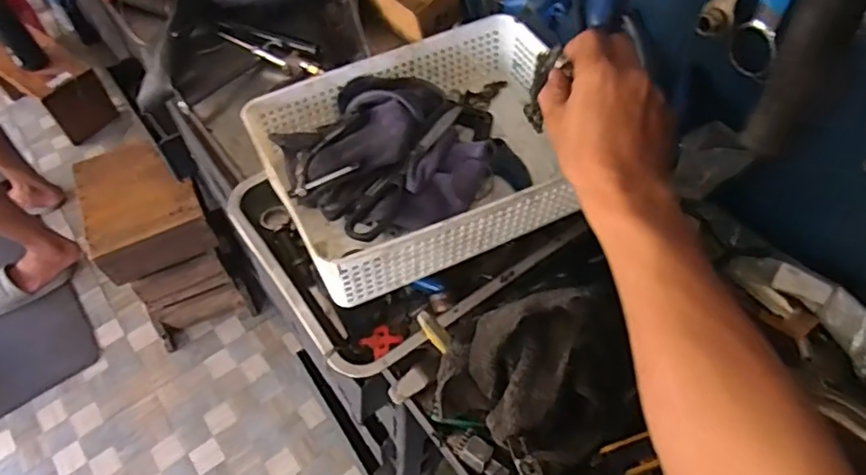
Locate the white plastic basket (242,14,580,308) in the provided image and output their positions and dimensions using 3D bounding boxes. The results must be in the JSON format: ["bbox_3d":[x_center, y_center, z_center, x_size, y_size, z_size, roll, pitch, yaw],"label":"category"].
[{"bbox_3d":[0.002,-0.095,0.634,0.332,0.086,0.246,-23,58,-12],"label":"white plastic basket"}]

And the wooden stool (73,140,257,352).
[{"bbox_3d":[-0.690,0.018,1.551,0.233,0.411,0.321,-25,59,-14],"label":"wooden stool"}]

